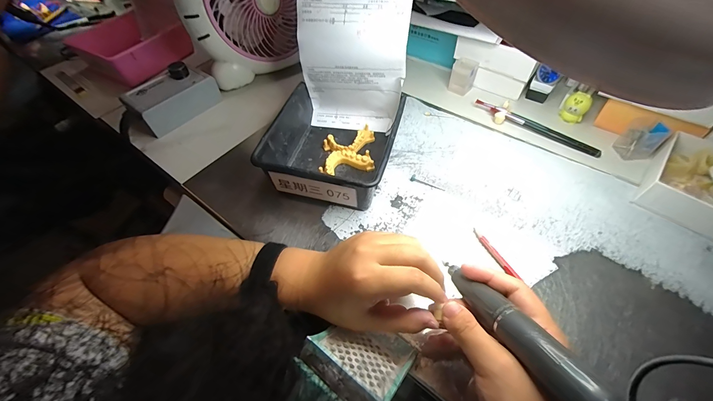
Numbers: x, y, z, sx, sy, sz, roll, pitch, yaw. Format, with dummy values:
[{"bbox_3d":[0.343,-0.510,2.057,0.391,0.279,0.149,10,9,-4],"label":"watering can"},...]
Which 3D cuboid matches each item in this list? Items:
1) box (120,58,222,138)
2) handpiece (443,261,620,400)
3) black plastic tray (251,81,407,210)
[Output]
[{"bbox_3d":[-0.311,-0.175,0.510,0.071,0.059,0.135,29,60,22],"label":"box"},{"bbox_3d":[0.120,0.102,0.203,0.020,0.024,0.188,-23,26,-10],"label":"handpiece"},{"bbox_3d":[-0.029,-0.081,0.417,0.160,0.059,0.176,11,54,12],"label":"black plastic tray"}]

